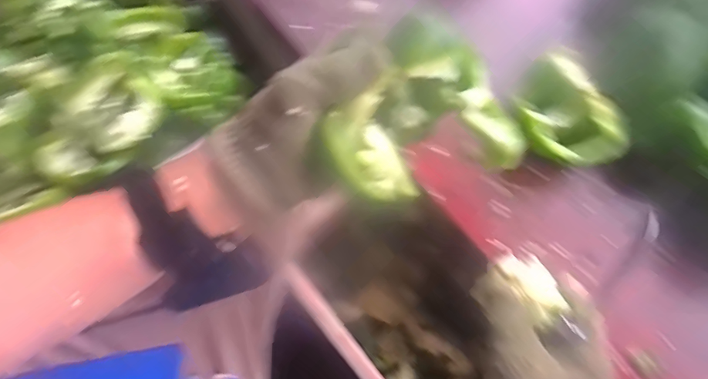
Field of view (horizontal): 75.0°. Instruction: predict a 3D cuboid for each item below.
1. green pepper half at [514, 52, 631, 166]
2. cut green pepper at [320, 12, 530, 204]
[{"bbox_3d":[0.199,-0.067,0.436,0.071,0.036,0.106,-40,77,20],"label":"green pepper half"},{"bbox_3d":[0.044,-0.031,0.271,0.095,0.061,0.096,37,73,10],"label":"cut green pepper"}]

